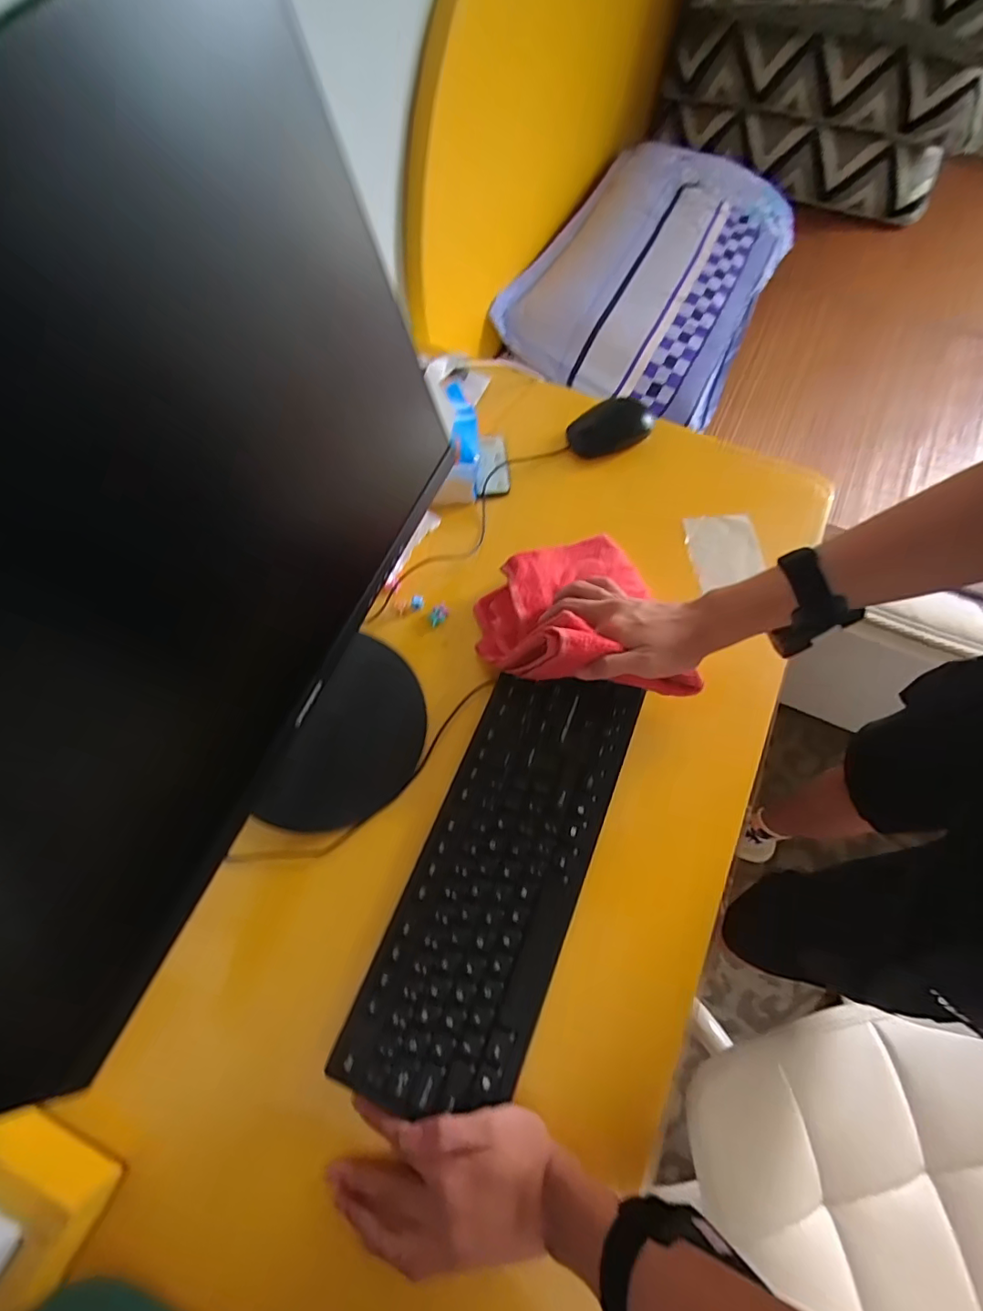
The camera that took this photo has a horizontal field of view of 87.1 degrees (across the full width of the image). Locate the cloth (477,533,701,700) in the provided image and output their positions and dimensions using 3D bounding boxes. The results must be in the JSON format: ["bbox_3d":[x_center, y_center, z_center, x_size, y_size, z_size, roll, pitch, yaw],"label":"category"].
[{"bbox_3d":[0.076,-0.043,0.477,0.172,0.096,0.182,-9,67,-4],"label":"cloth"}]

